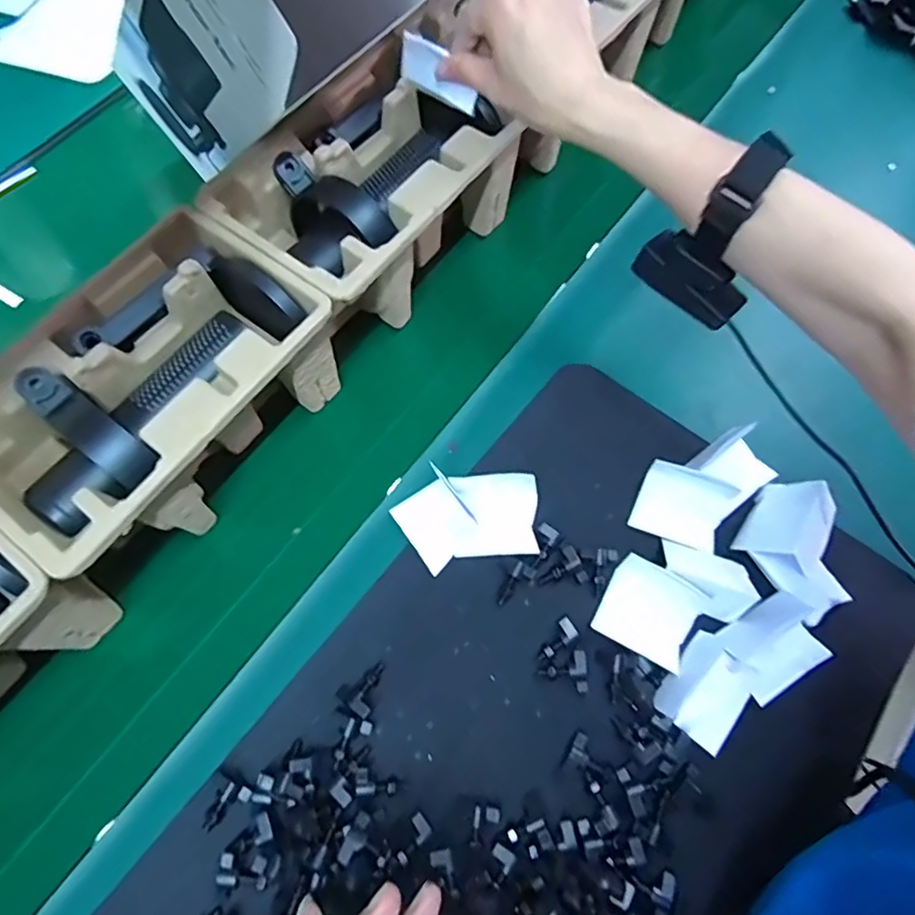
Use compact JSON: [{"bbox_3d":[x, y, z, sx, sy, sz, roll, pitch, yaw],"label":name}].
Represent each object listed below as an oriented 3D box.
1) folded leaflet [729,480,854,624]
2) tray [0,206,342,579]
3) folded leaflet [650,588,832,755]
[{"bbox_3d":[0.235,0.058,0.393,0.062,0.032,0.080,-37,72,-12],"label":"folded leaflet"},{"bbox_3d":[-0.199,-0.036,0.404,0.143,0.100,0.224,34,73,14],"label":"tray"},{"bbox_3d":[0.182,0.133,0.372,0.117,0.014,0.056,-34,71,-11],"label":"folded leaflet"}]

